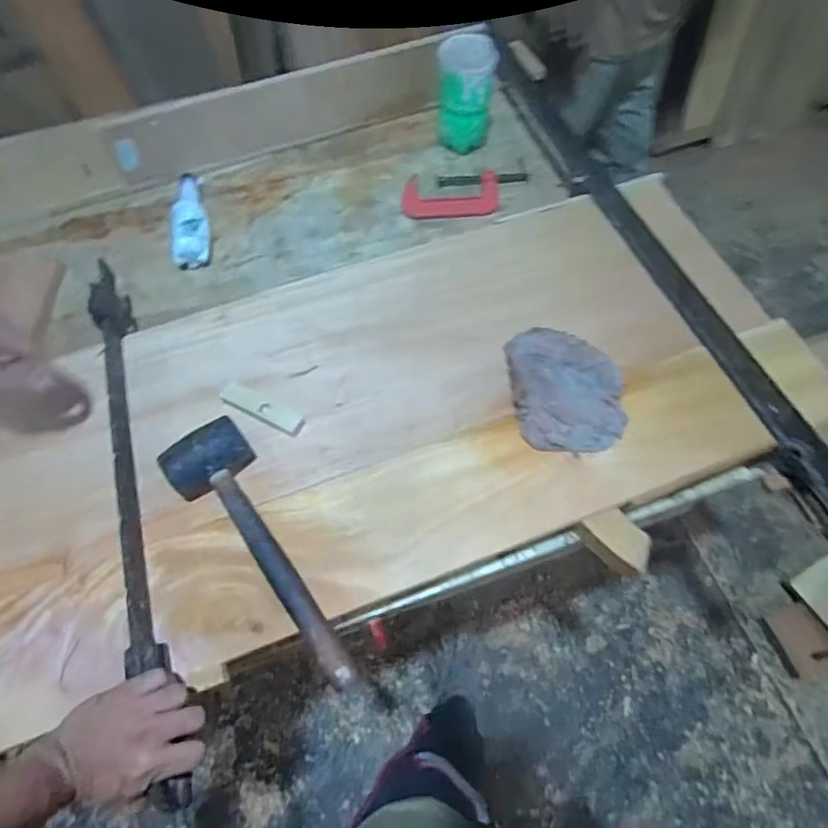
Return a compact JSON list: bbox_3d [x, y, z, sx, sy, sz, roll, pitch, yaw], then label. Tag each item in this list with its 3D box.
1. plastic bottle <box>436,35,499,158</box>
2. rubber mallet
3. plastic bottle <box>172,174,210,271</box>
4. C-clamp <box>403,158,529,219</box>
[{"bbox_3d":[0.088,-0.548,0.960,0.097,0.181,0.104,6,64,3],"label":"plastic bottle"},{"bbox_3d":[-0.171,0.154,0.606,0.097,0.059,0.329,-32,68,-14],"label":"rubber mallet"},{"bbox_3d":[-0.378,-0.336,0.926,0.065,0.054,0.197,-8,64,-3],"label":"plastic bottle"},{"bbox_3d":[0.093,-0.393,0.964,0.223,0.023,0.111,-6,64,-2],"label":"C-clamp"}]

